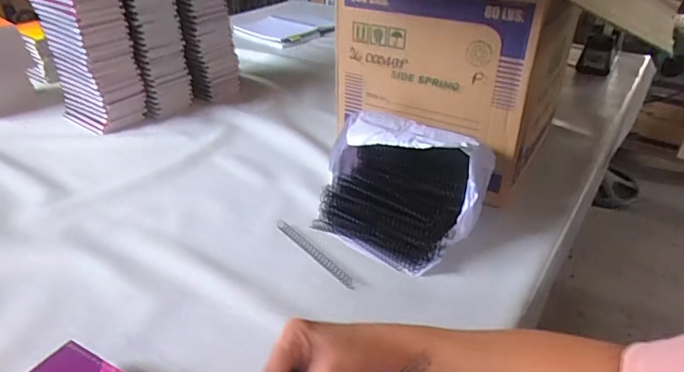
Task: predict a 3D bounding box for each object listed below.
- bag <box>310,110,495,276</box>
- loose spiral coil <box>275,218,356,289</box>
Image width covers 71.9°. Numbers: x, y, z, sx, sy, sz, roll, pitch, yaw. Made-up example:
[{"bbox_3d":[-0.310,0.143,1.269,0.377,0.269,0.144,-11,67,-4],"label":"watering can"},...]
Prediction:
[{"bbox_3d":[0.073,-0.004,0.614,0.208,0.138,0.155,24,40,29],"label":"bag"},{"bbox_3d":[-0.038,0.082,0.591,0.015,0.006,0.154,-23,41,-32],"label":"loose spiral coil"}]

